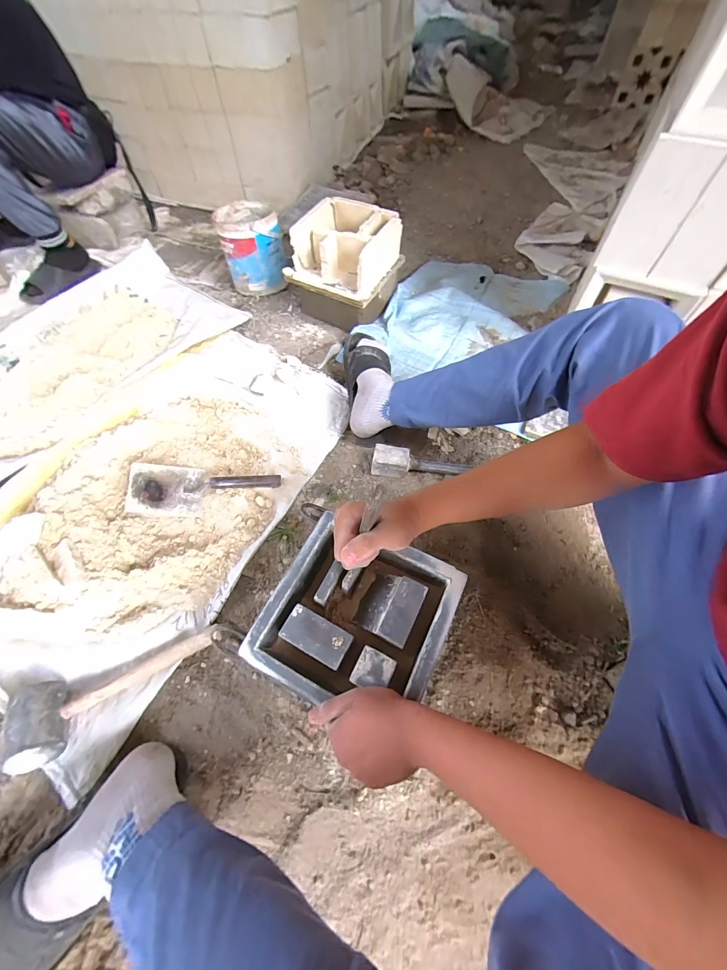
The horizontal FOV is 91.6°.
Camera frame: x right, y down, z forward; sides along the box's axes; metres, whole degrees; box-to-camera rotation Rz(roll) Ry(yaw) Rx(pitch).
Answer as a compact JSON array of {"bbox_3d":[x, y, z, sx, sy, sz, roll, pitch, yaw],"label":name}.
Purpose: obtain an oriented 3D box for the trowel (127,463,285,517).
[{"bbox_3d":[-0.312,-0.001,0.707,0.280,0.055,0.109,-6,59,-2],"label":"trowel"}]

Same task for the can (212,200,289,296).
[{"bbox_3d":[-0.328,-0.705,1.059,0.175,0.182,0.178,-18,60,-9],"label":"can"}]

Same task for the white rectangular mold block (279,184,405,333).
[{"bbox_3d":[-0.054,-0.594,0.958,0.248,0.213,0.235,23,63,13],"label":"white rectangular mold block"}]

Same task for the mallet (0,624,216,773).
[{"bbox_3d":[-0.350,0.301,0.521,0.276,0.074,0.104,-19,60,-9],"label":"mallet"}]

